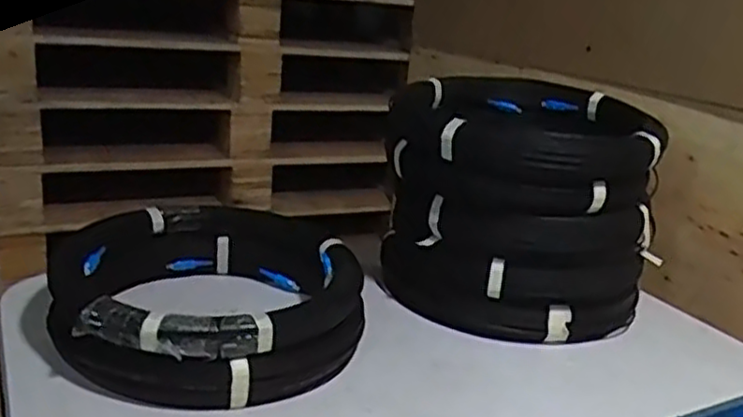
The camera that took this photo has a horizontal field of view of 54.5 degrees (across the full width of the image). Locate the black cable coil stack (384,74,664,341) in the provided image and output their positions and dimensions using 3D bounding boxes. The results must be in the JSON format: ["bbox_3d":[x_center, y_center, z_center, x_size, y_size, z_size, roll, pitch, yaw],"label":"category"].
[{"bbox_3d":[0.179,-0.004,0.865,0.289,0.240,0.276,9,18,11],"label":"black cable coil stack"}]

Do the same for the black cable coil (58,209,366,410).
[{"bbox_3d":[-0.162,0.083,0.736,0.290,0.091,0.310,3,18,-8],"label":"black cable coil"}]

